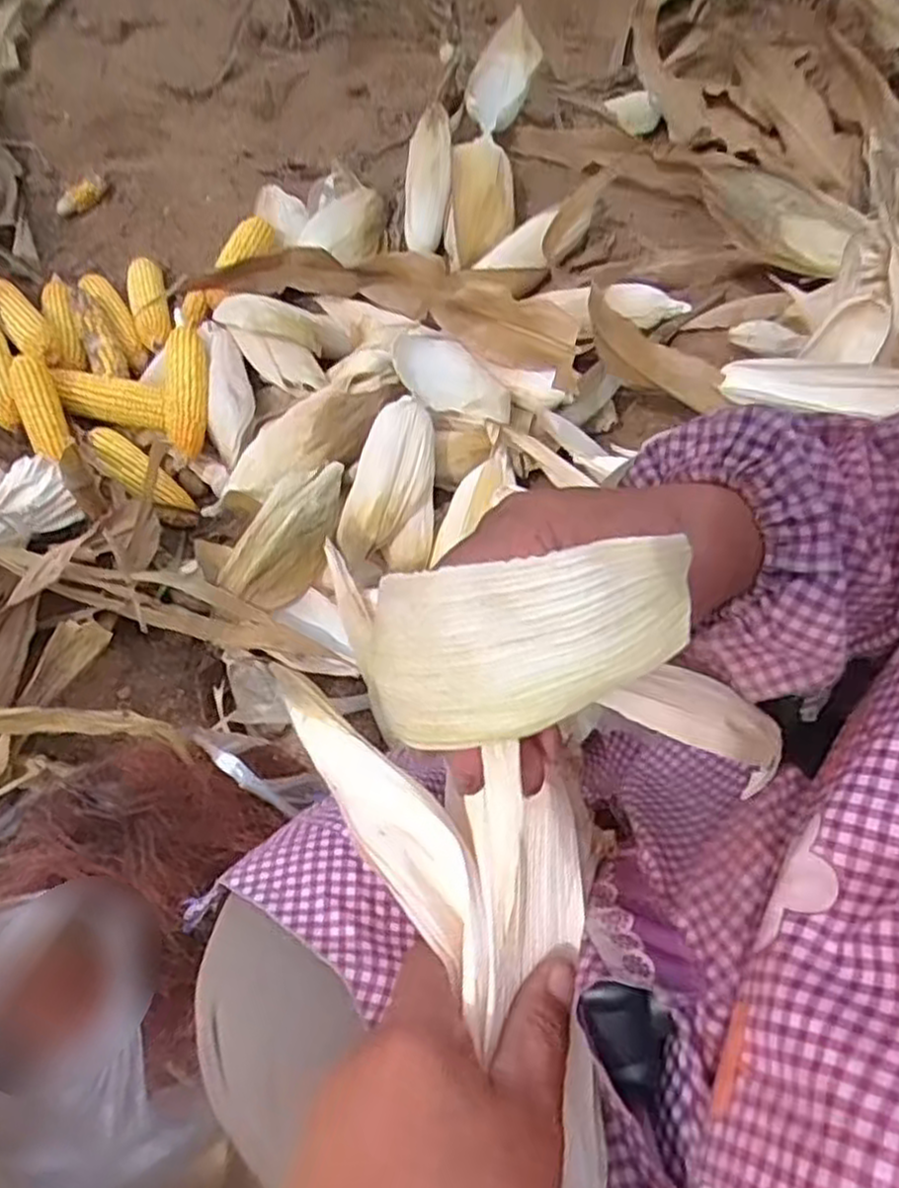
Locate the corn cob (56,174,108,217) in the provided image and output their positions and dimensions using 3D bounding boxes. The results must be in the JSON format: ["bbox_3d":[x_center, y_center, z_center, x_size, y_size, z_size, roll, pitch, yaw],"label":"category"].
[{"bbox_3d":[-0.602,-0.652,1.267,0.091,0.028,0.031,-35,65,0],"label":"corn cob"}]

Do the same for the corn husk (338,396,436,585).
[{"bbox_3d":[-0.067,-0.128,0.920,0.112,0.050,0.219,13,80,-36],"label":"corn husk"}]

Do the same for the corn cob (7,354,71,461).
[{"bbox_3d":[-0.518,-0.235,0.978,0.052,0.040,0.165,-22,62,-15],"label":"corn cob"}]

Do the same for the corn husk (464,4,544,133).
[{"bbox_3d":[0.088,-0.846,1.244,0.111,0.078,0.229,10,59,4],"label":"corn husk"}]

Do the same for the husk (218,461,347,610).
[{"bbox_3d":[-0.177,-0.070,0.886,0.079,0.060,0.193,24,61,12],"label":"husk"}]

